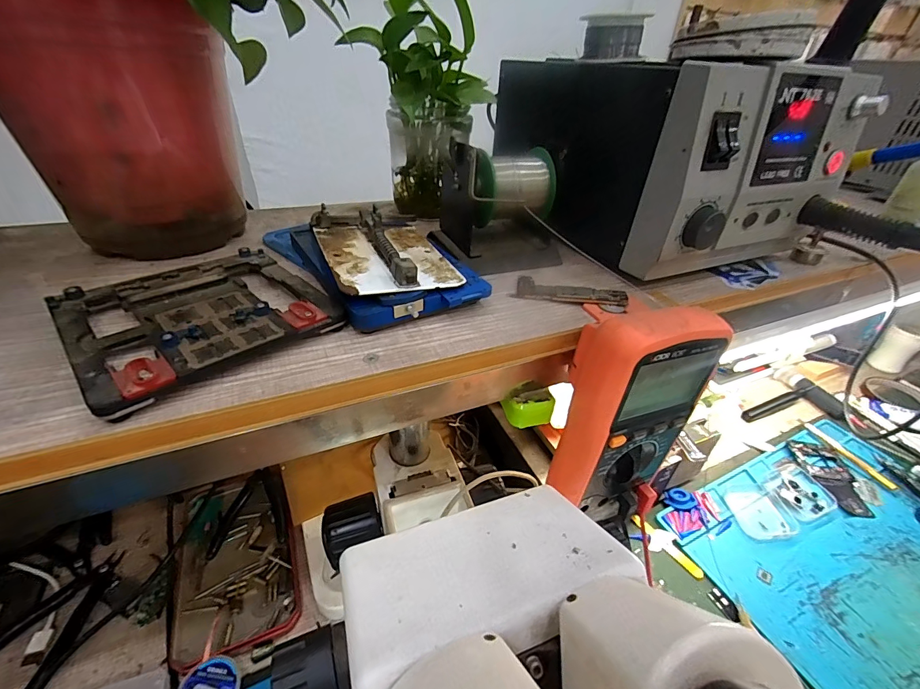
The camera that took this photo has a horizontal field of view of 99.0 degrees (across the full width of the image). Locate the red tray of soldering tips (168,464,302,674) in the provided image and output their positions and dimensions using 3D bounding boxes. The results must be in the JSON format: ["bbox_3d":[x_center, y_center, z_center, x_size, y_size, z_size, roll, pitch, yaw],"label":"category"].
[{"bbox_3d":[-0.234,0.211,0.408,0.113,0.022,0.190,-16,40,-24],"label":"red tray of soldering tips"}]

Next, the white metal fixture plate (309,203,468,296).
[{"bbox_3d":[-0.054,-0.067,0.275,0.079,0.021,0.115,-13,39,-22],"label":"white metal fixture plate"}]

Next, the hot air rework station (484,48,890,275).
[{"bbox_3d":[0.165,-0.169,0.358,0.215,0.138,0.249,-12,38,-20],"label":"hot air rework station"}]

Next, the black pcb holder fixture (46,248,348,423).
[{"bbox_3d":[-0.148,-0.020,0.225,0.116,0.010,0.117,31,44,33],"label":"black pcb holder fixture"}]

